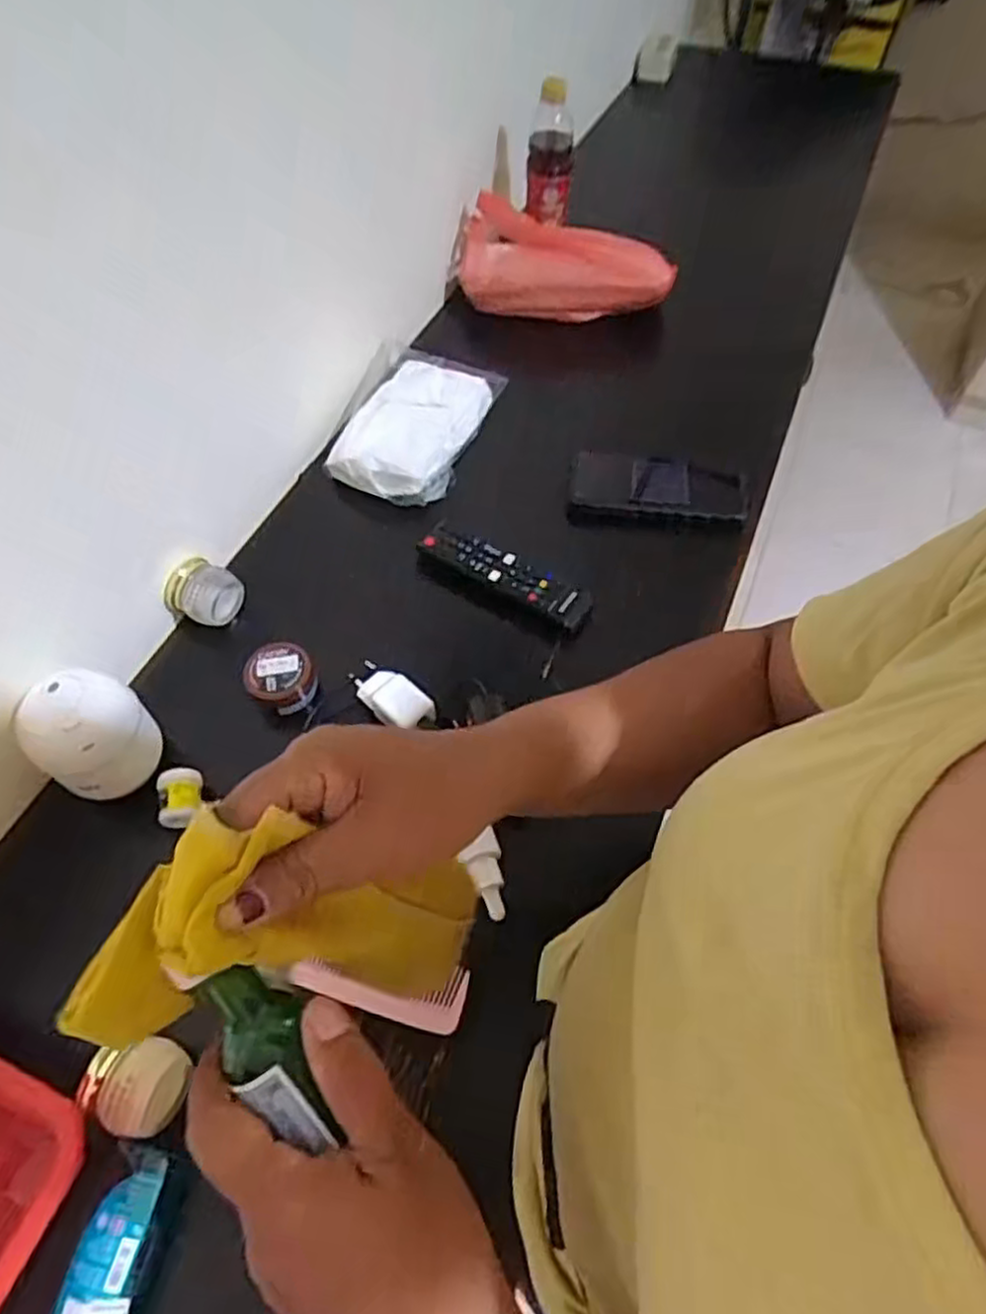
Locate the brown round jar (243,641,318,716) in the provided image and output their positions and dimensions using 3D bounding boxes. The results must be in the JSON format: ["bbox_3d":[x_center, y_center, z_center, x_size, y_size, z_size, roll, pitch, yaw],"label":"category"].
[{"bbox_3d":[-0.176,0.018,0.602,0.051,0.039,0.046,-26,60,-16],"label":"brown round jar"}]

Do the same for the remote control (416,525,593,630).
[{"bbox_3d":[0.010,-0.074,0.654,0.167,0.022,0.039,26,60,17],"label":"remote control"}]

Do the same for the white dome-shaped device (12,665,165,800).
[{"bbox_3d":[-0.286,0.055,0.519,0.072,0.071,0.076,0,56,0],"label":"white dome-shaped device"}]

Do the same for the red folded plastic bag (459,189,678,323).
[{"bbox_3d":[0.091,-0.497,0.896,0.257,0.127,0.075,-5,57,-3],"label":"red folded plastic bag"}]

